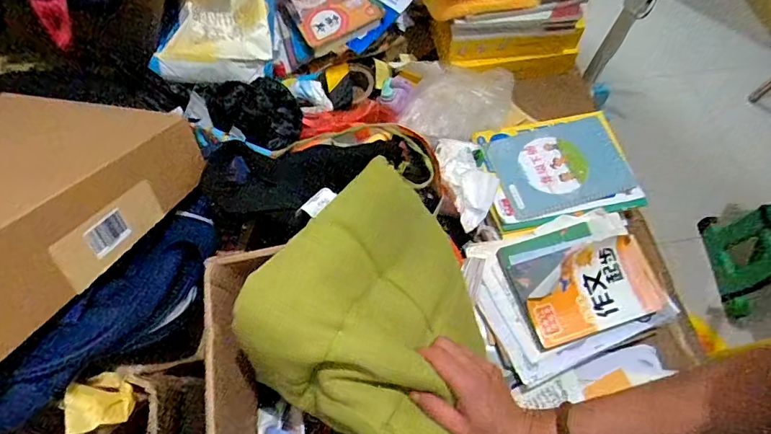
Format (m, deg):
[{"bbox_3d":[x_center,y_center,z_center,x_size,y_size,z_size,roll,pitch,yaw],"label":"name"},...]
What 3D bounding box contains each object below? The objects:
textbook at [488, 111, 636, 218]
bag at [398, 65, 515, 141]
[{"bbox_3d":[0.344,-0.107,0.898,0.267,0.019,0.179,-15,69,-9],"label":"textbook"},{"bbox_3d":[0.143,-0.238,0.924,0.214,0.069,0.229,15,66,6],"label":"bag"}]

